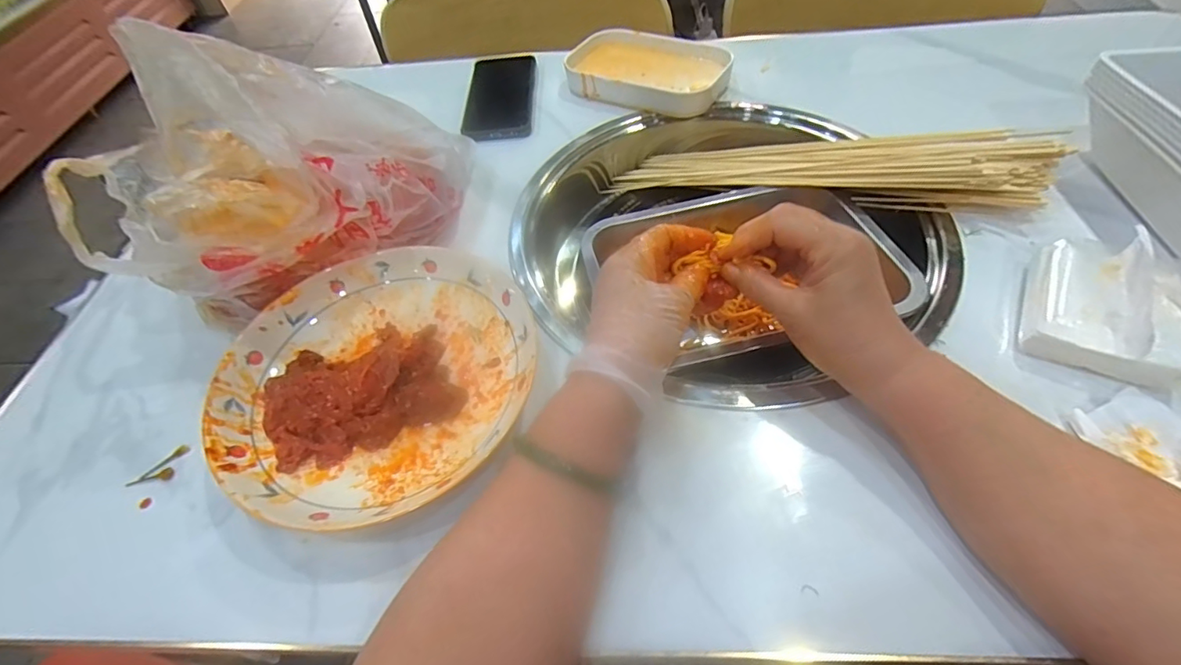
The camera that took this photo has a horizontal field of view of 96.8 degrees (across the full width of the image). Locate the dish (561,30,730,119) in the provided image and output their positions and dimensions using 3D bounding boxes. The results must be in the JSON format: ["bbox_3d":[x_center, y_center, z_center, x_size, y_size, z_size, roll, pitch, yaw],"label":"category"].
[{"bbox_3d":[0.066,-0.310,0.627,0.185,0.035,0.128,21,58,20],"label":"dish"}]

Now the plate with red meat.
[{"bbox_3d":[-0.152,0.033,0.390,0.220,0.043,0.219,-3,53,4],"label":"plate with red meat"}]

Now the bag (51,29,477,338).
[{"bbox_3d":[-0.262,-0.146,0.429,0.240,0.179,0.279,24,59,22],"label":"bag"}]

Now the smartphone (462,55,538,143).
[{"bbox_3d":[-0.109,-0.287,0.641,0.080,0.015,0.176,-4,53,3],"label":"smartphone"}]

